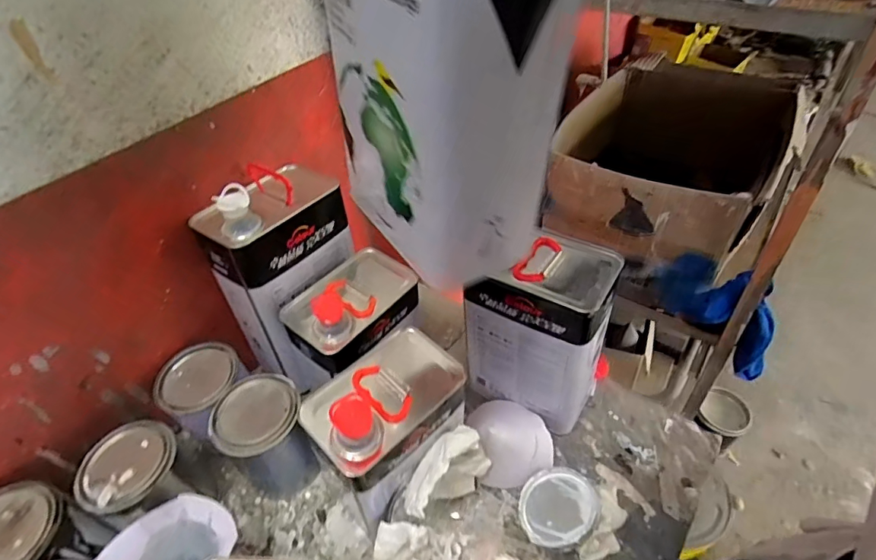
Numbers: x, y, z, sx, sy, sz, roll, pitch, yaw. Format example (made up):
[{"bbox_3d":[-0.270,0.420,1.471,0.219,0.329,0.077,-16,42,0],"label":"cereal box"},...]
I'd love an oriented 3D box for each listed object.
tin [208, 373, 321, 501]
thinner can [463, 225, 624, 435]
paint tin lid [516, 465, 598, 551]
[{"bbox_3d":[-0.218,0.205,0.617,0.101,0.129,0.101,-2,45,2],"label":"tin"},{"bbox_3d":[0.130,0.060,0.627,0.168,0.228,0.111,23,51,25],"label":"thinner can"},{"bbox_3d":[0.145,0.276,0.576,0.095,0.009,0.094,-22,30,13],"label":"paint tin lid"}]

